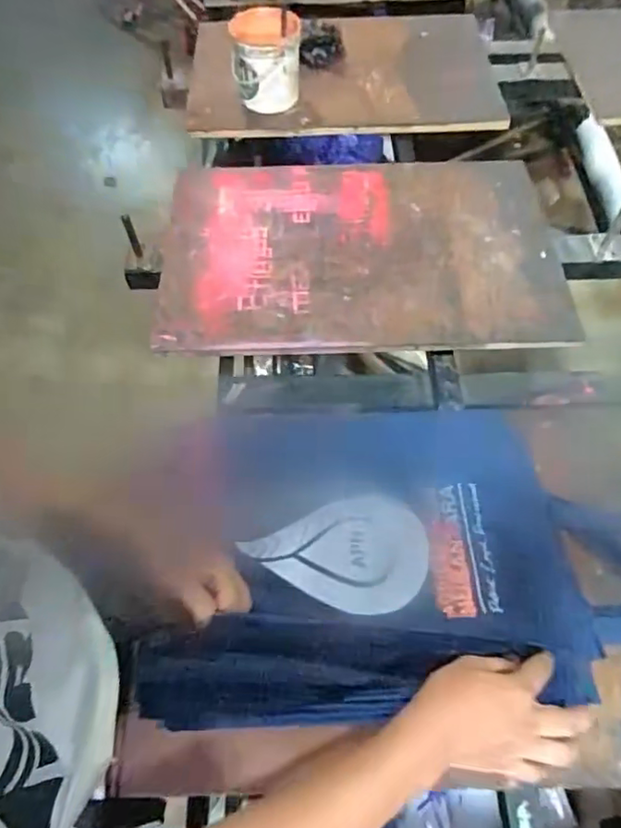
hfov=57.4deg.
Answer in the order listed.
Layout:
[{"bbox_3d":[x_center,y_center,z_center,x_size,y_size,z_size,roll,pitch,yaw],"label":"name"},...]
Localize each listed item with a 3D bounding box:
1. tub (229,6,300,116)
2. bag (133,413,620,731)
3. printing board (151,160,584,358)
[{"bbox_3d":[-0.082,-0.635,1.029,0.118,0.151,0.133,-4,59,-1],"label":"tub"},{"bbox_3d":[0.109,0.140,0.614,0.530,0.035,0.331,0,57,-2],"label":"bag"},{"bbox_3d":[0.069,-0.257,0.872,0.578,0.022,0.393,-3,59,0],"label":"printing board"}]

